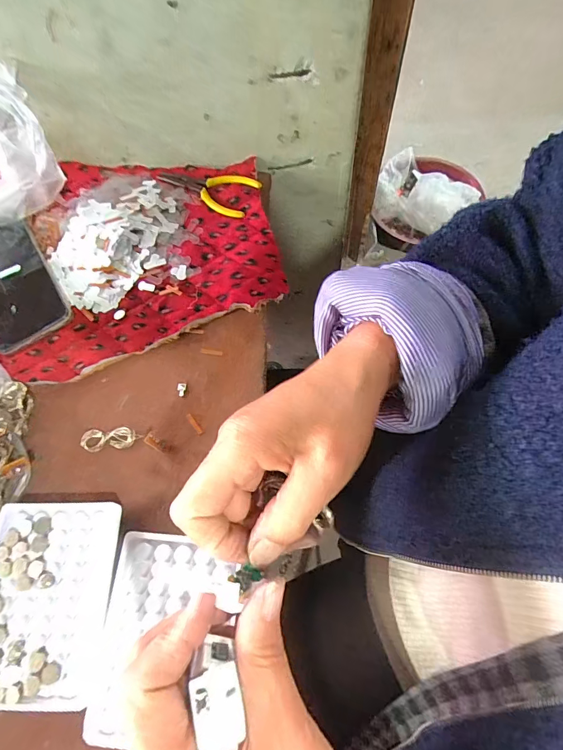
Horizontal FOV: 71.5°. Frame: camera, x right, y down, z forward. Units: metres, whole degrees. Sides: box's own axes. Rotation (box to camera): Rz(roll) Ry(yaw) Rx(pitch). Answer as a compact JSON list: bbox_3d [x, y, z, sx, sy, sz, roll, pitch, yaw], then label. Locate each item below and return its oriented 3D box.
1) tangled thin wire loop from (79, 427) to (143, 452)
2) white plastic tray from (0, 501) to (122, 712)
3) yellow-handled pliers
[{"bbox_3d":[-0.151,0.056,0.348,0.052,0.008,0.019,-4,68,-5],"label":"tangled thin wire loop"},{"bbox_3d":[-0.177,0.163,0.288,0.094,0.011,0.131,1,67,-3],"label":"white plastic tray"},{"bbox_3d":[-0.087,-0.222,0.455,0.119,0.014,0.055,24,68,7],"label":"yellow-handled pliers"}]

